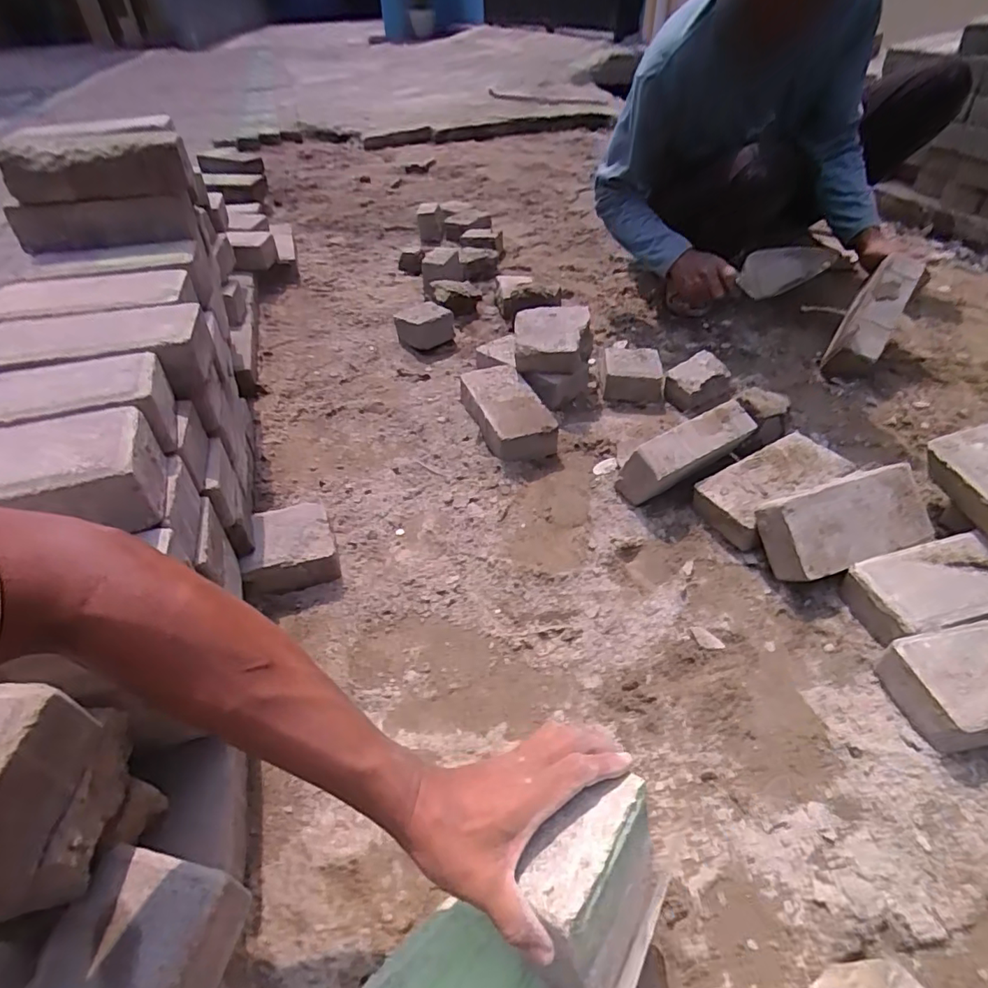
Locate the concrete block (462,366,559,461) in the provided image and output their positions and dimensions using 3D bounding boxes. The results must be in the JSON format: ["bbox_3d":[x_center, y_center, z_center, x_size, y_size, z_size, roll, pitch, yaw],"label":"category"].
[{"bbox_3d":[0.021,-0.147,0.959,0.115,0.052,0.223,-16,45,-15],"label":"concrete block"}]

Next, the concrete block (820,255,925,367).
[{"bbox_3d":[0.696,-0.336,0.987,0.087,0.069,0.211,32,90,32],"label":"concrete block"}]

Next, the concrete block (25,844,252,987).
[{"bbox_3d":[-0.236,0.312,0.363,0.101,0.059,0.107,8,44,10],"label":"concrete block"}]

